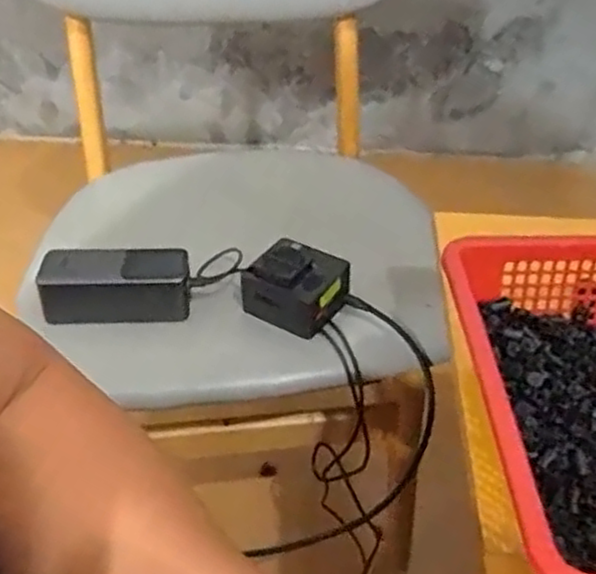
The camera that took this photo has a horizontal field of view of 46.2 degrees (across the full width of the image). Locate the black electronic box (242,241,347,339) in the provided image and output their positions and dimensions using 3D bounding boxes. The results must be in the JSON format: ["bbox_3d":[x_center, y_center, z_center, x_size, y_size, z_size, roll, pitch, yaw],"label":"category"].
[{"bbox_3d":[0.003,-0.004,0.640,0.084,0.050,0.074,27,49,25],"label":"black electronic box"}]

